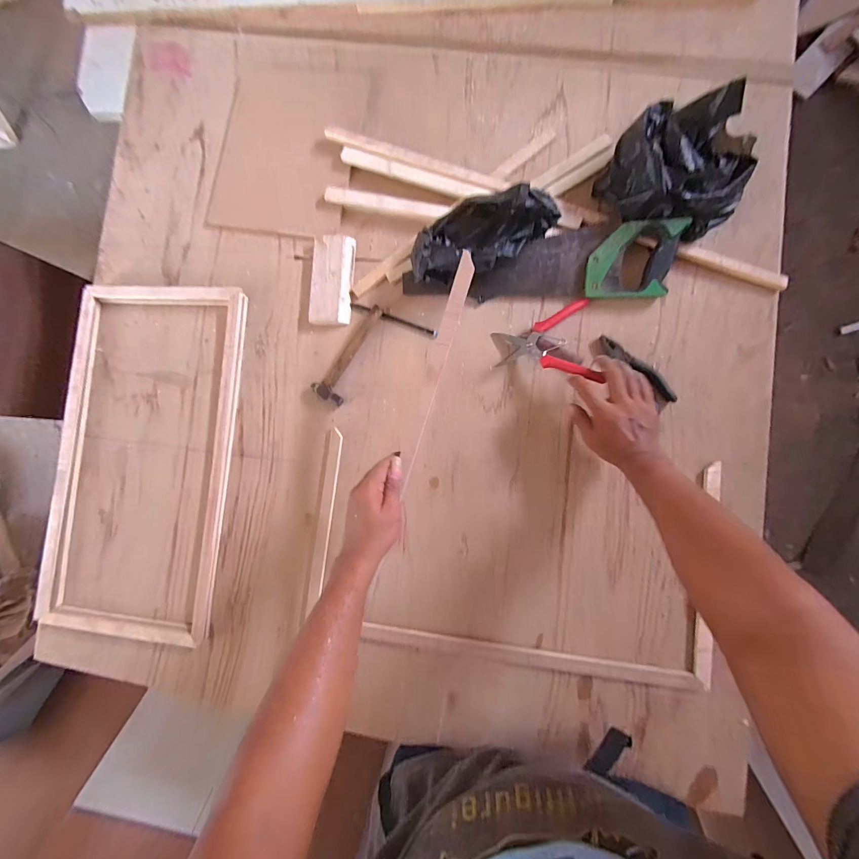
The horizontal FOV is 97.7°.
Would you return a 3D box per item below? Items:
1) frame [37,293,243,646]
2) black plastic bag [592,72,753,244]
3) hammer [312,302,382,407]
[{"bbox_3d":[-0.523,0.048,0.680,0.331,0.039,0.630,5,88,6],"label":"frame"},{"bbox_3d":[0.374,-0.393,0.565,0.200,0.102,0.156,23,90,6],"label":"black plastic bag"},{"bbox_3d":[-0.130,-0.127,0.654,0.056,0.018,0.181,37,91,6],"label":"hammer"}]

